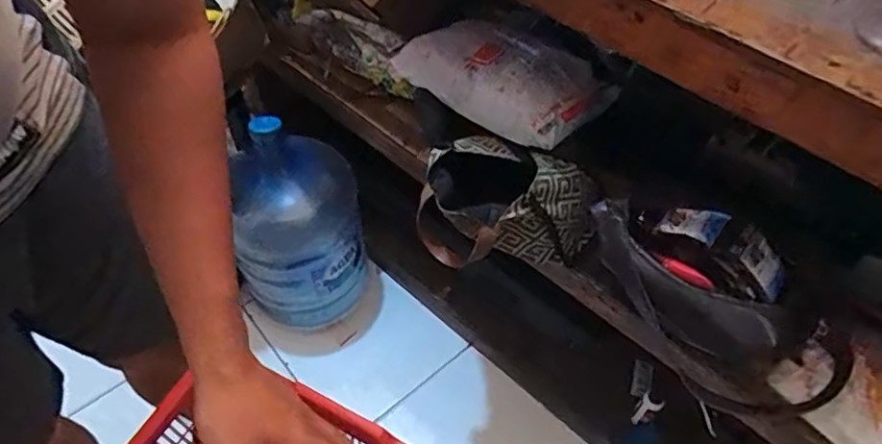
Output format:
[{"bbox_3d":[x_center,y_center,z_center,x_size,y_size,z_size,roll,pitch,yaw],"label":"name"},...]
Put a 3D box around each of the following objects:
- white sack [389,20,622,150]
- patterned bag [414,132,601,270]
[{"bbox_3d":[0.089,-0.222,0.895,0.306,0.067,0.169,32,59,22],"label":"white sack"},{"bbox_3d":[0.090,-0.023,0.802,0.205,0.160,0.170,26,57,18],"label":"patterned bag"}]

